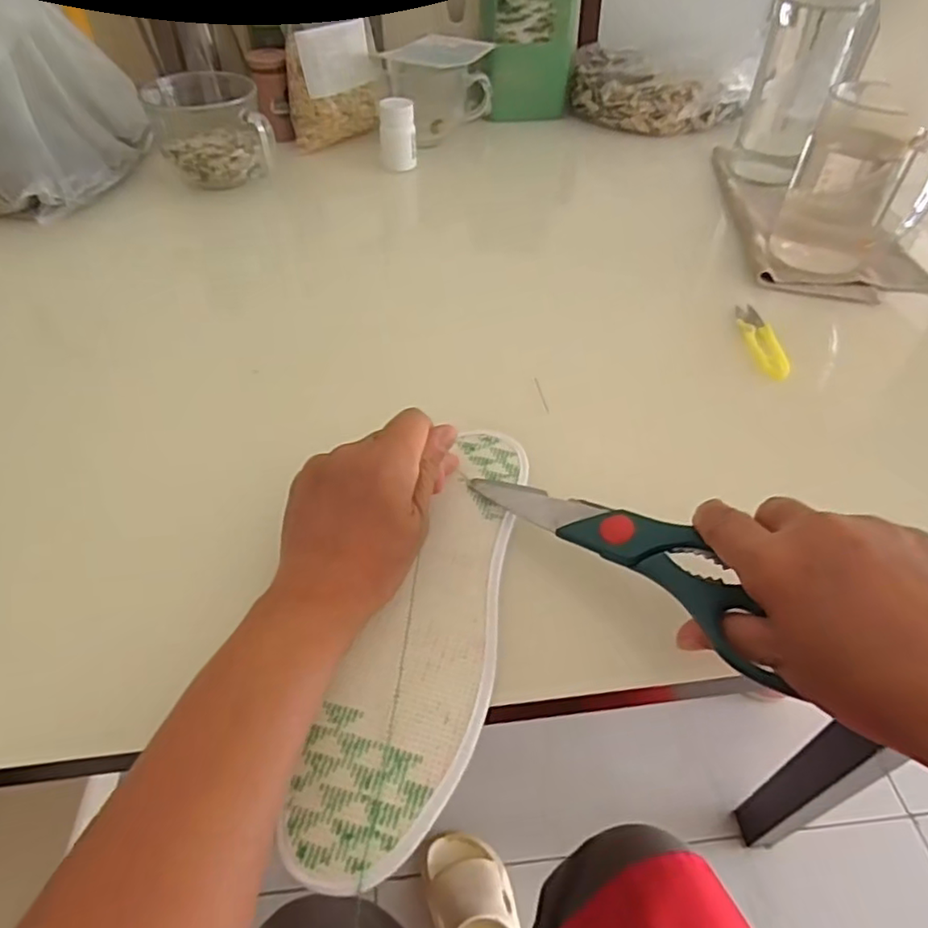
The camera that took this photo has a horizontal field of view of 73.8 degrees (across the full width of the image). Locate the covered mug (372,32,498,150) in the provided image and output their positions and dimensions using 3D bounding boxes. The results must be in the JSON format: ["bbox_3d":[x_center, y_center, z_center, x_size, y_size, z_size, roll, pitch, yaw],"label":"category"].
[{"bbox_3d":[-0.030,-0.420,0.692,0.115,0.084,0.086,8,47,5],"label":"covered mug"}]

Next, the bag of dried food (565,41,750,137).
[{"bbox_3d":[0.230,-0.450,0.752,0.211,0.063,0.098,19,49,15],"label":"bag of dried food"}]

